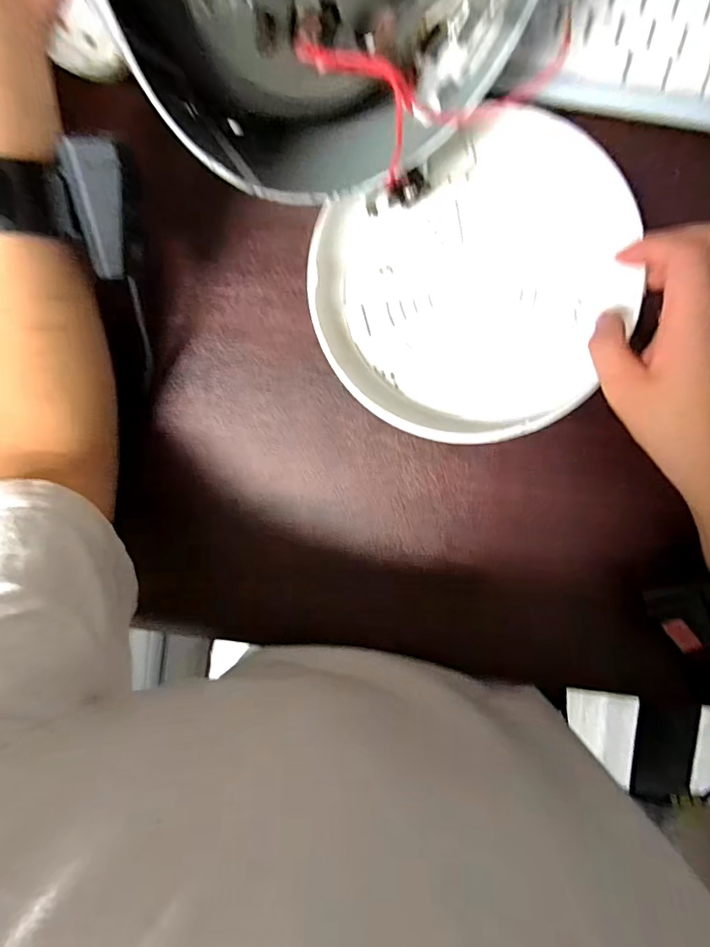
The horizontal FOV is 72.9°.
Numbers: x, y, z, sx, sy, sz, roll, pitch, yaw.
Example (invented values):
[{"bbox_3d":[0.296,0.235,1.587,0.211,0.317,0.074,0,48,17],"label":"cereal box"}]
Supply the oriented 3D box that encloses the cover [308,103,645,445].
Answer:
[{"bbox_3d":[0.078,-0.119,0.316,0.199,0.042,0.184,1,96,8],"label":"cover"}]

